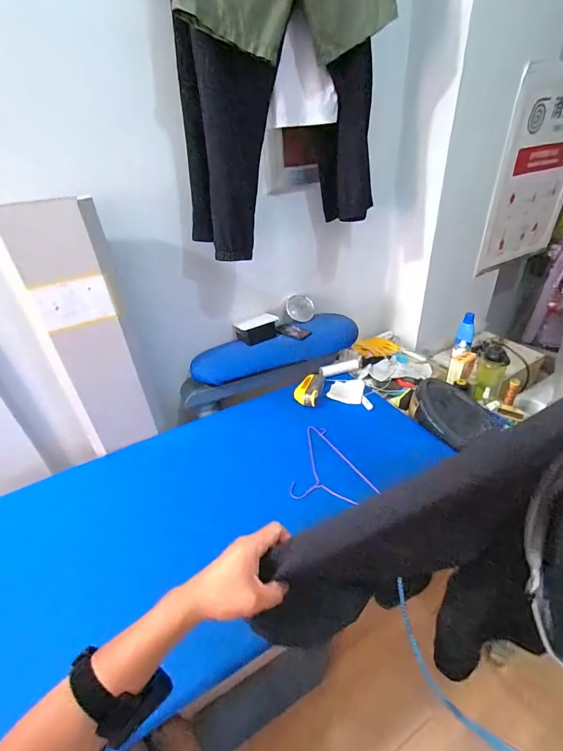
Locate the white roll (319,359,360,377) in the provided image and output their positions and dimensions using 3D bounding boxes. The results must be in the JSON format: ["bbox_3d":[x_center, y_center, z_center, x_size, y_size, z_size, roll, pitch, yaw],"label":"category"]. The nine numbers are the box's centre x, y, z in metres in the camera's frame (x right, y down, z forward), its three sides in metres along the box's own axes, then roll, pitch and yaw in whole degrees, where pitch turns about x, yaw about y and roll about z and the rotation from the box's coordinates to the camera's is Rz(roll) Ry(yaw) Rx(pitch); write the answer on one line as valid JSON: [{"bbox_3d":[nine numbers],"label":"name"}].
[{"bbox_3d":[0.240,-0.030,1.444,0.172,0.037,0.039,-15,36,-15],"label":"white roll"}]

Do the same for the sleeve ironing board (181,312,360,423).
[{"bbox_3d":[-0.049,-0.057,1.362,0.741,0.214,0.122,-20,37,-21],"label":"sleeve ironing board"}]

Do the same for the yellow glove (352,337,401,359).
[{"bbox_3d":[0.459,-0.135,1.676,0.210,0.066,0.084,2,35,10],"label":"yellow glove"}]

